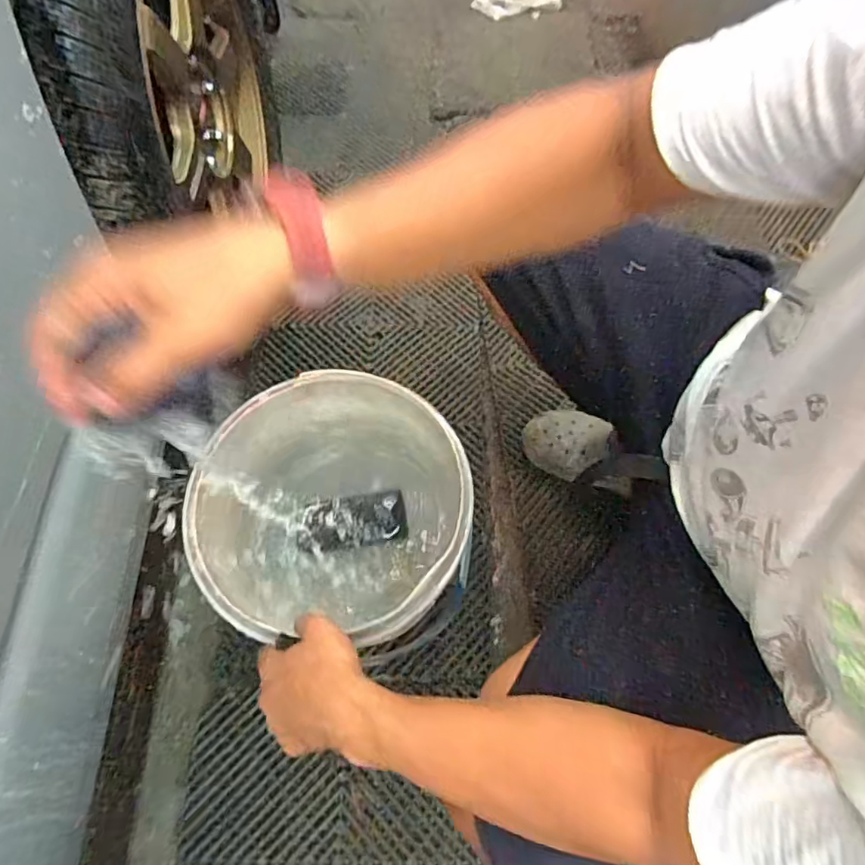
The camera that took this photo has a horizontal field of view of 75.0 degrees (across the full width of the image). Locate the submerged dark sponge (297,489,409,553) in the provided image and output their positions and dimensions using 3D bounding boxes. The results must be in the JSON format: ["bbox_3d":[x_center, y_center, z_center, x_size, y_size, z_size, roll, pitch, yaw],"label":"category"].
[{"bbox_3d":[-0.103,0.115,0.740,0.139,0.021,0.070,-4,65,-24],"label":"submerged dark sponge"}]

